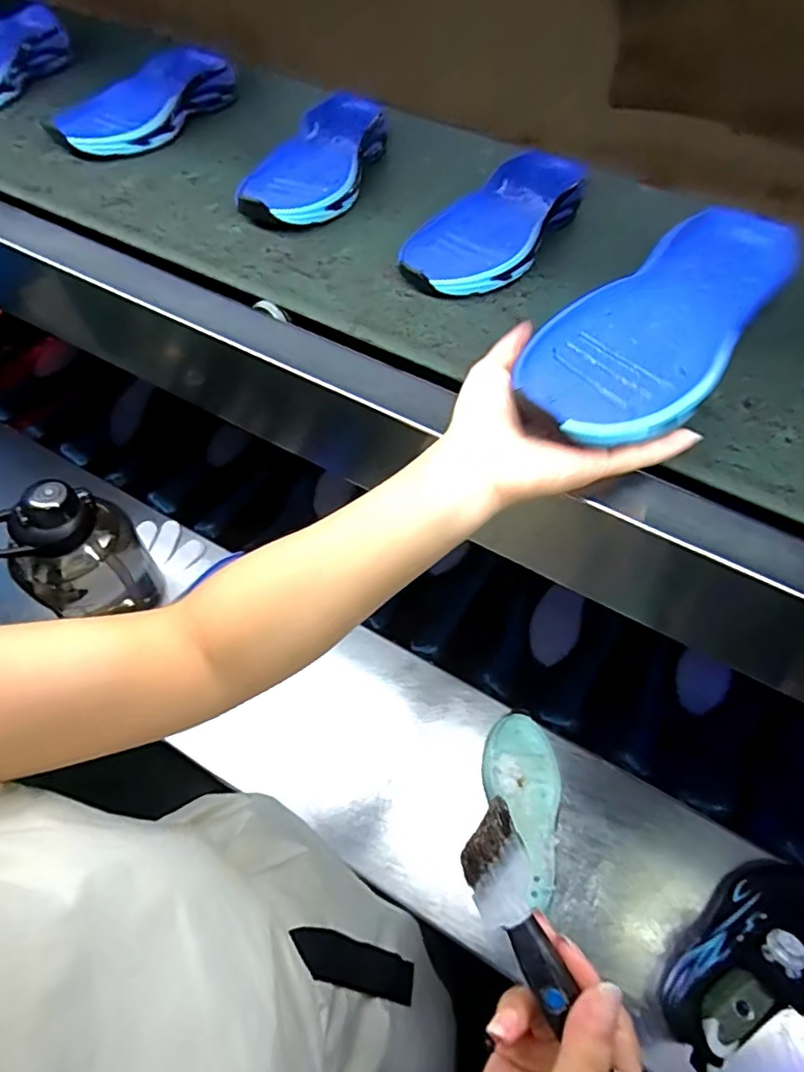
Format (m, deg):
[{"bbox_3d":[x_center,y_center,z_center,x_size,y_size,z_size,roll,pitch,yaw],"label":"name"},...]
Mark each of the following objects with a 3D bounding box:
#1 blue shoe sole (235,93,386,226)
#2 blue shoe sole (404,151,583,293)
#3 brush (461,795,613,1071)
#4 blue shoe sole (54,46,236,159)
[{"bbox_3d":[-0.077,-0.343,0.524,0.099,0.036,0.200,13,58,9],"label":"blue shoe sole"},{"bbox_3d":[0.086,-0.263,0.483,0.083,0.040,0.220,36,61,19],"label":"blue shoe sole"},{"bbox_3d":[0.074,0.217,0.263,0.030,0.017,0.173,-19,64,-16],"label":"brush"},{"bbox_3d":[-0.252,-0.437,0.576,0.087,0.037,0.212,31,62,19],"label":"blue shoe sole"}]

